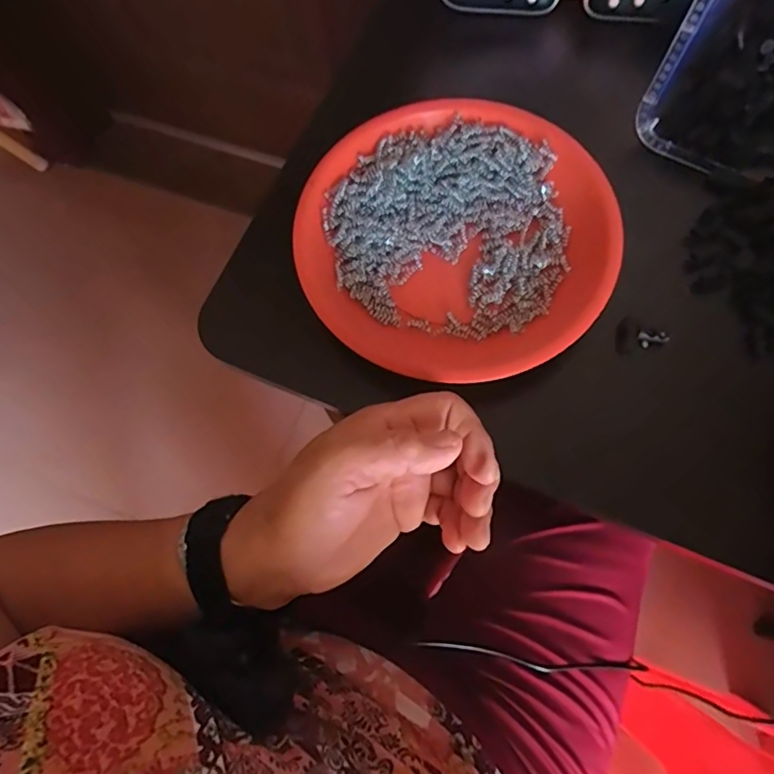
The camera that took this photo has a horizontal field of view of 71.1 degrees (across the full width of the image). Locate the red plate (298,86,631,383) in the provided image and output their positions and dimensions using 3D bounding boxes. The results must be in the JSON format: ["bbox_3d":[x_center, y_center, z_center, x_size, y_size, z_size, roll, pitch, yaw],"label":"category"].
[{"bbox_3d":[0.045,-0.096,0.342,0.187,0.023,0.193,0,73,1],"label":"red plate"}]

